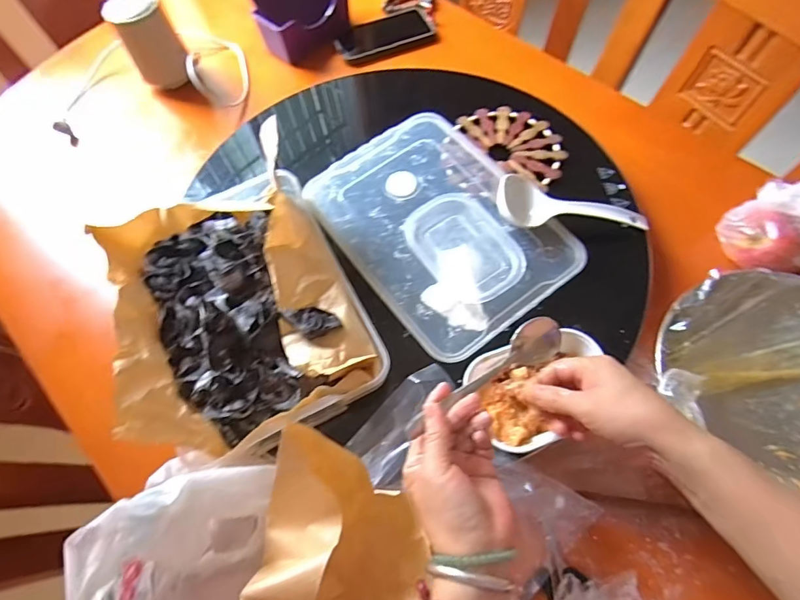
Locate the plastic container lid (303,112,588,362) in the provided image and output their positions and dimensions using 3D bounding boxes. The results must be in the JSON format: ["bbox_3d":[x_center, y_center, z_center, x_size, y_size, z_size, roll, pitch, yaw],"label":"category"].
[{"bbox_3d":[0.046,-0.107,0.570,0.233,0.020,0.325,-35,67,-14],"label":"plastic container lid"}]

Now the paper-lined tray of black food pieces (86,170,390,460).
[{"bbox_3d":[-0.189,-0.007,0.499,0.249,0.075,0.332,-26,65,-10],"label":"paper-lined tray of black food pieces"}]

